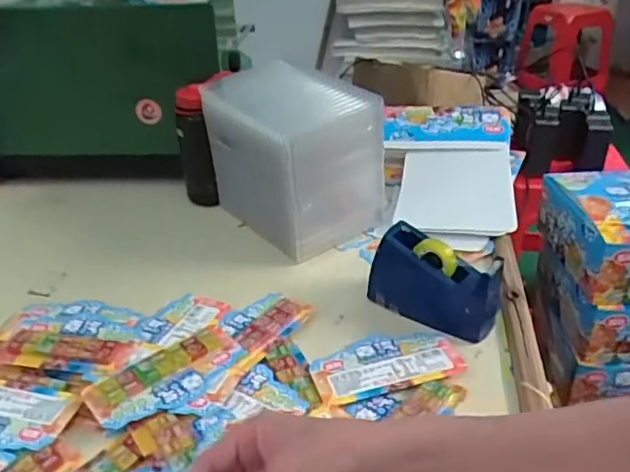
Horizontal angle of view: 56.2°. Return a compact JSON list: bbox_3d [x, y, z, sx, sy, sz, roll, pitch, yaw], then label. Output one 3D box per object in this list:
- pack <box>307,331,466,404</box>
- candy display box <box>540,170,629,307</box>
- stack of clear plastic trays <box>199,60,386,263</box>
[{"bbox_3d":[0.070,0.124,0.583,0.144,0.007,0.073,-9,32,-13],"label":"pack"},{"bbox_3d":[0.404,-0.010,0.766,0.162,0.098,0.199,-1,31,0],"label":"candy display box"},{"bbox_3d":[-0.036,-0.108,0.797,0.158,0.192,0.209,-27,40,-36],"label":"stack of clear plastic trays"}]

